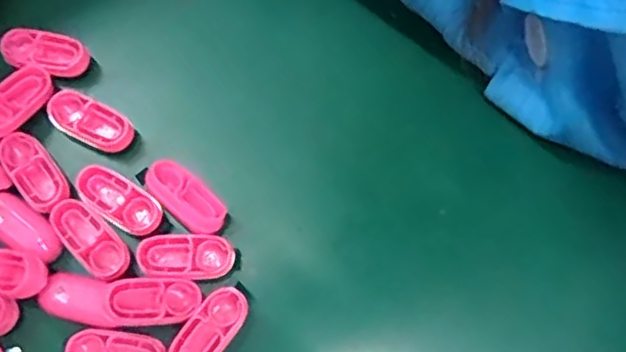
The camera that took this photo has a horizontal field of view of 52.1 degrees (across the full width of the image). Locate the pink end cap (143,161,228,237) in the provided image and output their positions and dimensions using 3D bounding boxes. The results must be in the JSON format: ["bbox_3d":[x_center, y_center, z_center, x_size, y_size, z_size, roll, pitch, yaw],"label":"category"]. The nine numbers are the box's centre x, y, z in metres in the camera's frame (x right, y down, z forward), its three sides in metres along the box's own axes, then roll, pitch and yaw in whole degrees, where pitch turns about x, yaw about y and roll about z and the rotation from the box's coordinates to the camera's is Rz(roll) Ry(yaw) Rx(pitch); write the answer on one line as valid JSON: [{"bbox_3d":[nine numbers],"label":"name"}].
[{"bbox_3d":[-0.048,0.008,0.237,0.034,0.005,0.016,41,78,11],"label":"pink end cap"}]

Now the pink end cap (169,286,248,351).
[{"bbox_3d":[-0.037,0.054,0.224,0.015,0.004,0.034,34,77,9],"label":"pink end cap"}]

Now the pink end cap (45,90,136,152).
[{"bbox_3d":[-0.086,-0.021,0.248,0.034,0.007,0.016,22,75,6],"label":"pink end cap"}]

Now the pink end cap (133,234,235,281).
[{"bbox_3d":[-0.046,0.030,0.235,0.033,0.010,0.016,1,74,1],"label":"pink end cap"}]

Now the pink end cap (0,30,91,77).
[{"bbox_3d":[-0.108,-0.049,0.255,0.034,0.006,0.015,9,74,3],"label":"pink end cap"}]

